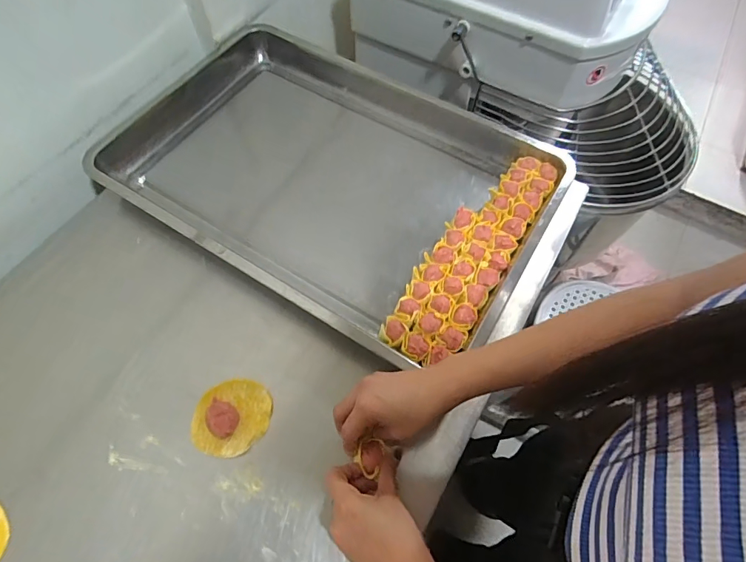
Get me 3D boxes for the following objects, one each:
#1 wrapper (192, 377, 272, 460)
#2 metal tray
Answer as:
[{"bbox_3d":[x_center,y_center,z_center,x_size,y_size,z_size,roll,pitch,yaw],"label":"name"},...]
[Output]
[{"bbox_3d":[-0.159,0.148,0.468,0.082,0.022,0.082,5,63,2],"label":"wrapper"},{"bbox_3d":[-0.058,-0.154,0.613,0.645,0.048,0.396,30,66,14],"label":"metal tray"}]

